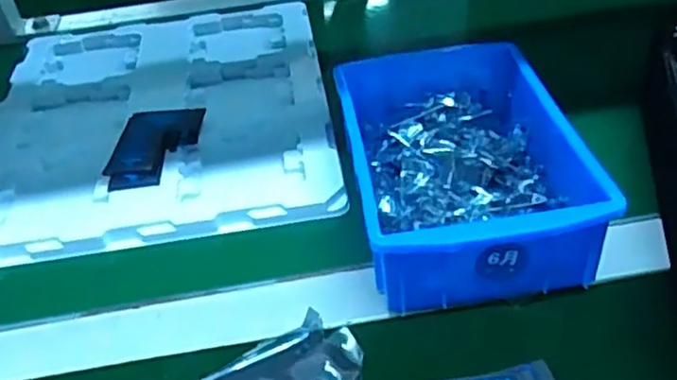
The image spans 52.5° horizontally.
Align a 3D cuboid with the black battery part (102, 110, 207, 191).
[{"bbox_3d":[-0.138,-0.030,0.514,0.055,0.014,0.087,1,41,10],"label":"black battery part"}]

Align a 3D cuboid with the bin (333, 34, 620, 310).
[{"bbox_3d":[0.074,-0.019,0.437,0.130,0.062,0.198,-8,40,-1],"label":"bin"}]

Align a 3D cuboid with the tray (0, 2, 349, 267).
[{"bbox_3d":[-0.151,-0.074,0.578,0.274,0.024,0.333,-9,40,-2],"label":"tray"}]

